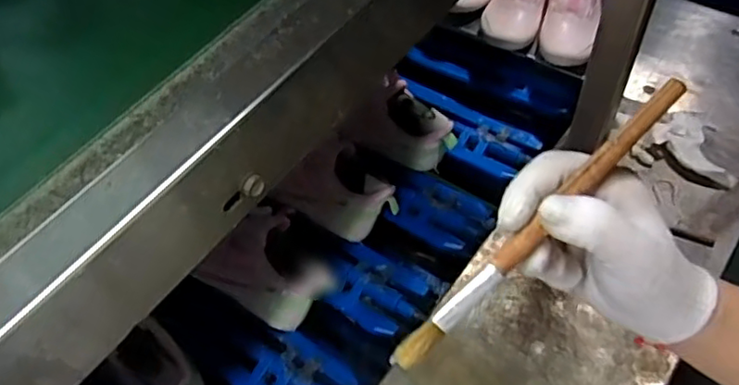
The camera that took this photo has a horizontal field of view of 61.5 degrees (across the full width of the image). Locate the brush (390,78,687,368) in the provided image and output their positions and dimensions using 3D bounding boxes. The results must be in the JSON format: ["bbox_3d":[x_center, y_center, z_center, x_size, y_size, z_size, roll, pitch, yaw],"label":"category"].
[{"bbox_3d":[0.082,0.016,0.301,0.190,0.007,0.011,-45,60,0],"label":"brush"}]

